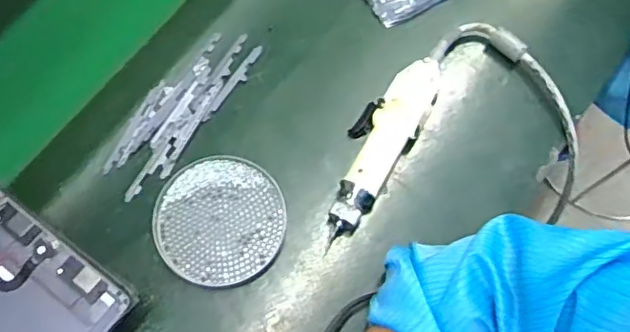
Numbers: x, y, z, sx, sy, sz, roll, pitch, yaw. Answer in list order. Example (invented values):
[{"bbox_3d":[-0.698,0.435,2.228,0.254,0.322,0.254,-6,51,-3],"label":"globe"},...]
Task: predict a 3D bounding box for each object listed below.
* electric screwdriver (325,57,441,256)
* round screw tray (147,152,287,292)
[{"bbox_3d":[0.058,-0.019,0.518,0.054,0.033,0.198,30,72,8],"label":"electric screwdriver"},{"bbox_3d":[-0.084,0.050,0.503,0.113,0.017,0.113,0,70,1],"label":"round screw tray"}]

